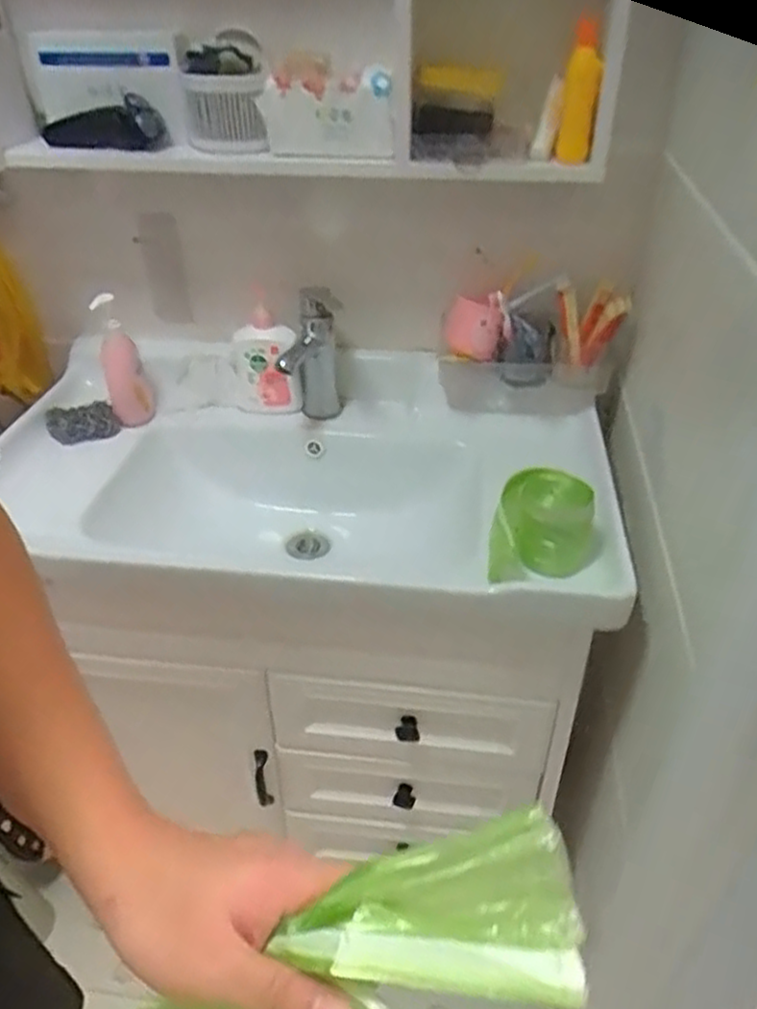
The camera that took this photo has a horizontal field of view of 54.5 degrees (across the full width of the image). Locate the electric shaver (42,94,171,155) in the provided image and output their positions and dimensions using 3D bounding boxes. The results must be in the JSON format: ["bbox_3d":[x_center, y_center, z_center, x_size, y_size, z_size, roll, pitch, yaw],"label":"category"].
[{"bbox_3d":[-0.339,-0.470,0.908,0.154,0.056,0.043,8,35,12],"label":"electric shaver"}]

